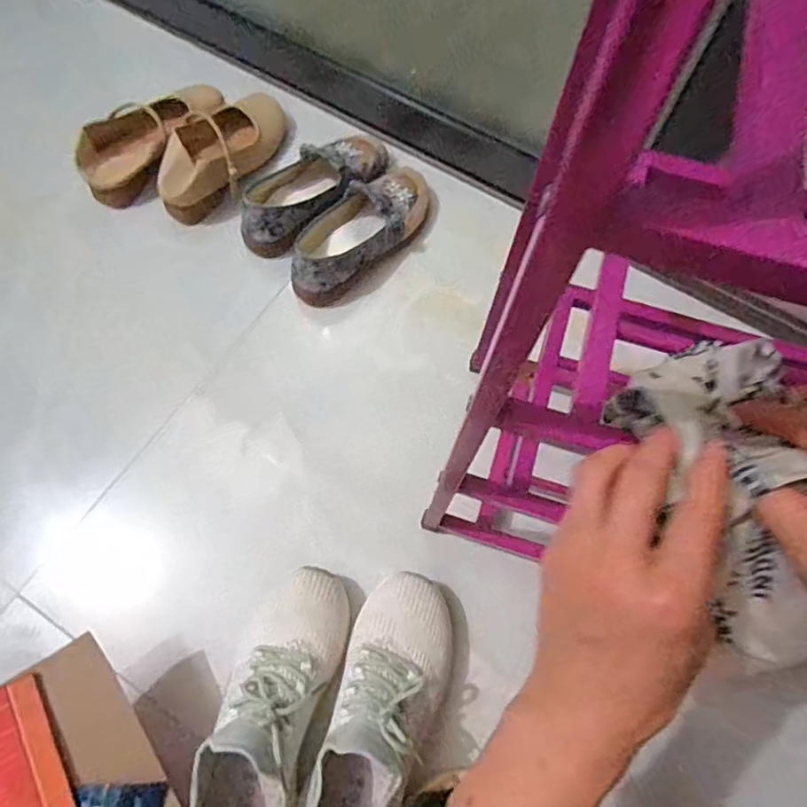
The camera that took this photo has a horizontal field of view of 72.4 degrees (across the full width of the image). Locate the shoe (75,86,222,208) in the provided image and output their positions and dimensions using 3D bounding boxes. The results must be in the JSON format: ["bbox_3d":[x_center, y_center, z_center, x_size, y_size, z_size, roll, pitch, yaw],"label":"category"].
[{"bbox_3d":[-0.349,-0.380,0.775,0.078,0.066,0.234,43,73,14],"label":"shoe"}]

